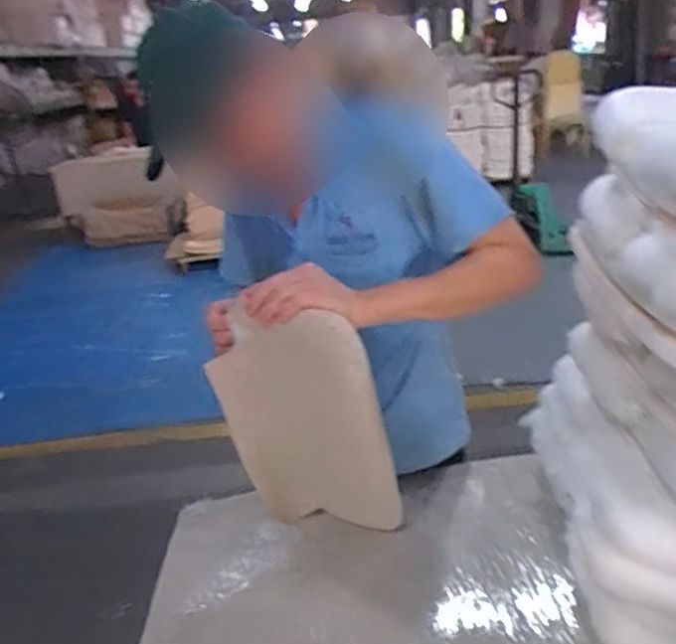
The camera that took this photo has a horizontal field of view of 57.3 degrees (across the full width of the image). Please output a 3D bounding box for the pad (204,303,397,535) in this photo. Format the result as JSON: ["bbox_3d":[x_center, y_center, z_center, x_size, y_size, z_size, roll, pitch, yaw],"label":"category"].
[{"bbox_3d":[-0.044,0.174,0.922,0.231,0.428,0.037,-2,37,15],"label":"pad"}]

